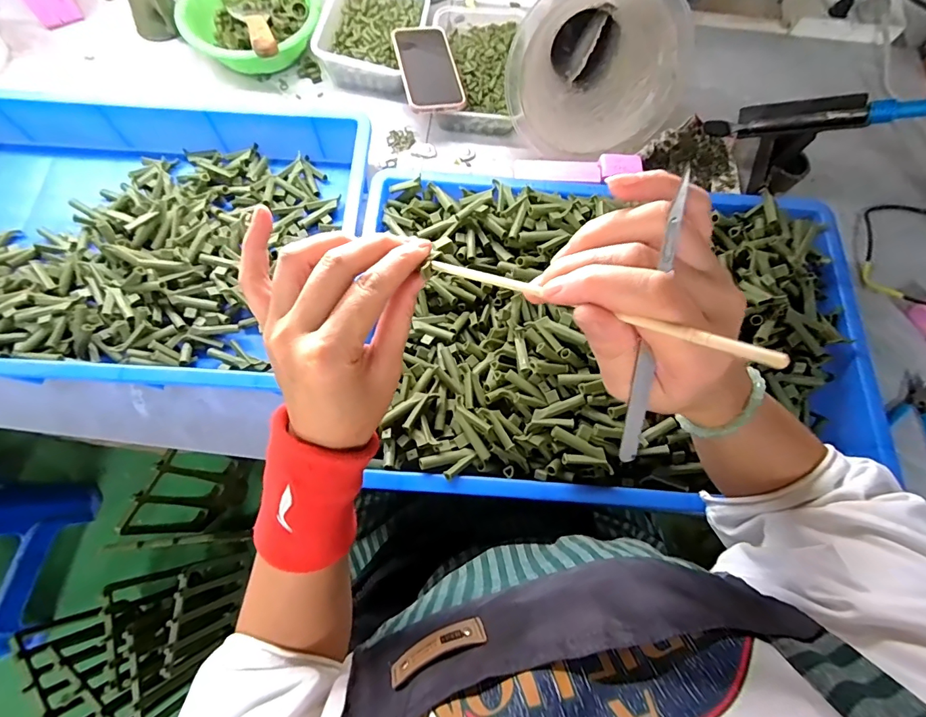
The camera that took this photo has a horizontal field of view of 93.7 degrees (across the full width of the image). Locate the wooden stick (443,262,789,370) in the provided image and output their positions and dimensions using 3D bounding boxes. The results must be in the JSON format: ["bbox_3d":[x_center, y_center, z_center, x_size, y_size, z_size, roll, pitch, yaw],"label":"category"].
[{"bbox_3d":[0.045,-0.026,0.195,0.170,0.004,0.006,25,69,39],"label":"wooden stick"}]

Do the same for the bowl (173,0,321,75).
[{"bbox_3d":[-0.321,-0.523,0.657,0.192,0.068,0.190,1,71,-2],"label":"bowl"}]

